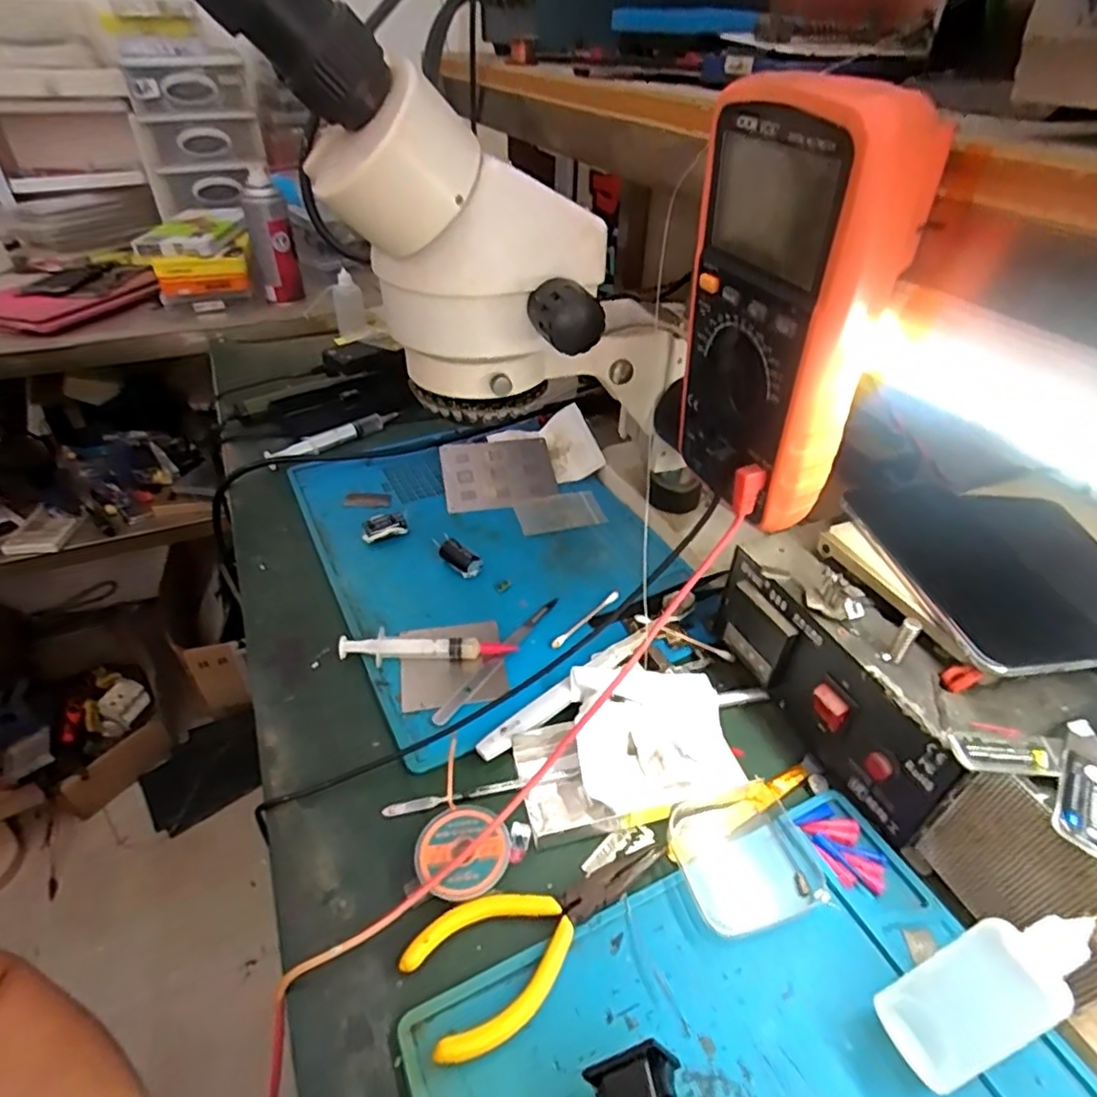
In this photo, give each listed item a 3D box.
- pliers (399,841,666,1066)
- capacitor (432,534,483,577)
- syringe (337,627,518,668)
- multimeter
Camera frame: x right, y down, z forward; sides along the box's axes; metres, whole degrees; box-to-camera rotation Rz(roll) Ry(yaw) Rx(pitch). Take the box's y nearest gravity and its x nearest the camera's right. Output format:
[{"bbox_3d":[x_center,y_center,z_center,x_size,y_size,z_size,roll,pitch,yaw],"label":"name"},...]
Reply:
[{"bbox_3d":[0.002,0.172,0.291,0.129,0.011,0.054,-21,44,-24],"label":"pliers"},{"bbox_3d":[-0.071,0.005,0.487,0.043,0.020,0.015,32,48,32],"label":"capacitor"},{"bbox_3d":[-0.080,0.065,0.415,0.112,0.015,0.018,0,40,-2],"label":"syringe"},{"bbox_3d":[0.100,-0.098,0.279,0.045,0.169,0.088,-17,43,-21],"label":"multimeter"}]

